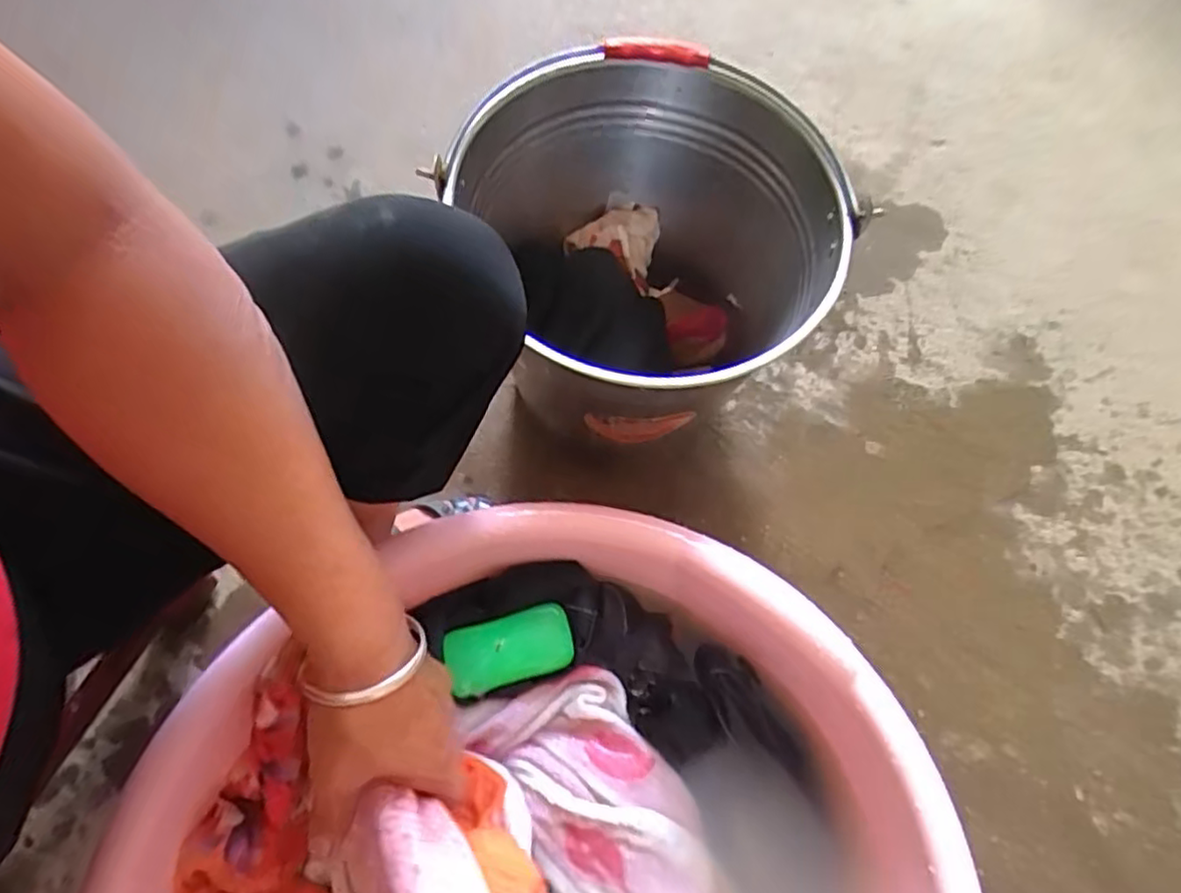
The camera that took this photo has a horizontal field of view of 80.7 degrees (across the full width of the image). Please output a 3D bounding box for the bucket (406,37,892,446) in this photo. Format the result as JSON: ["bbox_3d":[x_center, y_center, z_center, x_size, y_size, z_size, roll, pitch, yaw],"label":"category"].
[{"bbox_3d":[0.061,-0.171,0.674,0.306,0.266,0.335,1,68,-4],"label":"bucket"}]

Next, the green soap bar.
[{"bbox_3d":[-0.064,0.163,0.552,0.097,0.028,0.049,-13,67,-9],"label":"green soap bar"}]

